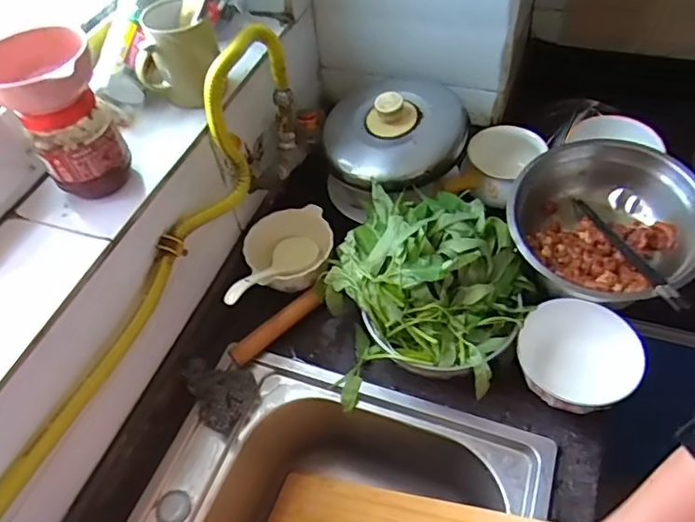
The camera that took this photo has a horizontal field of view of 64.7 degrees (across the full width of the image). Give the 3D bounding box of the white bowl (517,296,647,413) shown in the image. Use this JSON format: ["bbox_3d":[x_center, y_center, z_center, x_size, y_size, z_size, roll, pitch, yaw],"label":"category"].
[{"bbox_3d":[0.280,0.126,0.663,0.141,0.063,0.137,-3,52,4],"label":"white bowl"}]

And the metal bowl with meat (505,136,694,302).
[{"bbox_3d":[0.320,-0.044,0.701,0.218,0.103,0.218,-3,52,4],"label":"metal bowl with meat"}]

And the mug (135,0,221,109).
[{"bbox_3d":[-0.212,-0.252,0.667,0.094,0.104,0.080,-24,53,-13],"label":"mug"}]

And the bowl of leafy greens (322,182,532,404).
[{"bbox_3d":[0.094,0.034,0.680,0.239,0.164,0.216,2,52,7],"label":"bowl of leafy greens"}]

